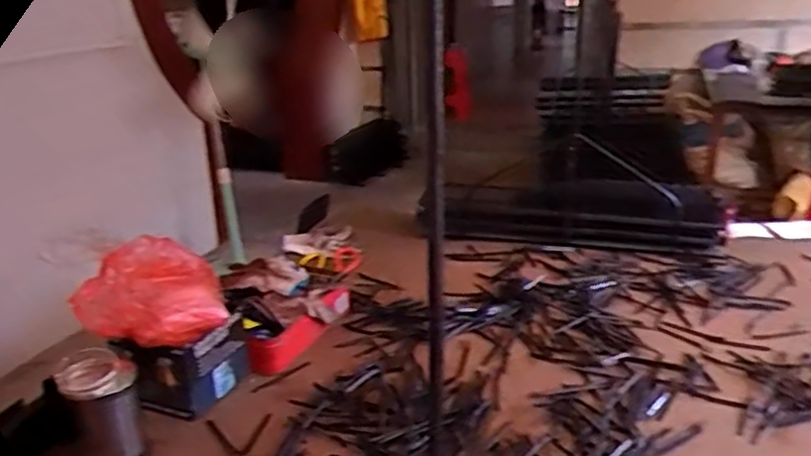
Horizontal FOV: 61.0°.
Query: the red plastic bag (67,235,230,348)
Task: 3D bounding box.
[{"bbox_3d":[-0.320,0.076,0.871,0.167,0.108,0.120,-7,22,-15],"label":"red plastic bag"}]

